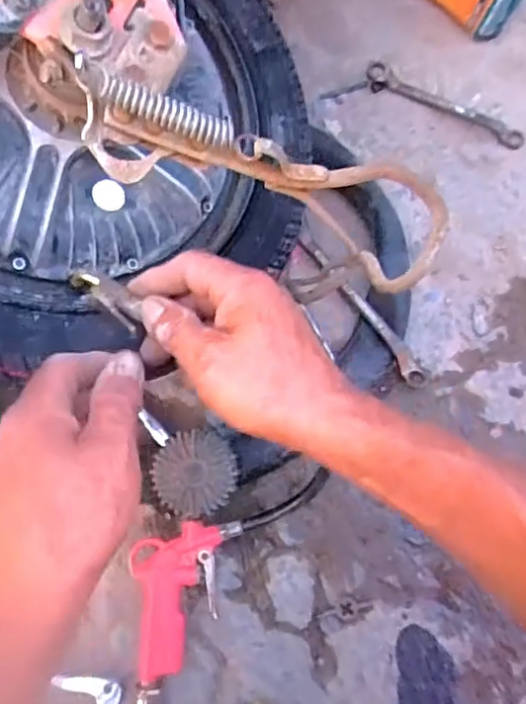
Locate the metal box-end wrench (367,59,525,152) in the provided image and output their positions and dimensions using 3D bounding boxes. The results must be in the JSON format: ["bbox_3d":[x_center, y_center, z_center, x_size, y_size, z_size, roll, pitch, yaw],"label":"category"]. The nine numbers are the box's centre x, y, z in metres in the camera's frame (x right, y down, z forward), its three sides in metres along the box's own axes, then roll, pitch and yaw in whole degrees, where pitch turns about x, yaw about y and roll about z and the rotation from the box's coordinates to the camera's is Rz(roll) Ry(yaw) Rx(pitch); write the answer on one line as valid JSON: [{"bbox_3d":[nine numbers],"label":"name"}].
[{"bbox_3d":[0.193,-0.263,0.638,0.181,0.013,0.027,27,77,5],"label":"metal box-end wrench"}]

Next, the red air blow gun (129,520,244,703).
[{"bbox_3d":[-0.080,0.214,0.495,0.076,0.038,0.160,17,76,2],"label":"red air blow gun"}]

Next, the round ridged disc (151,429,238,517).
[{"bbox_3d":[-0.056,0.100,0.492,0.068,0.016,0.066,-7,77,-4],"label":"round ridged disc"}]

